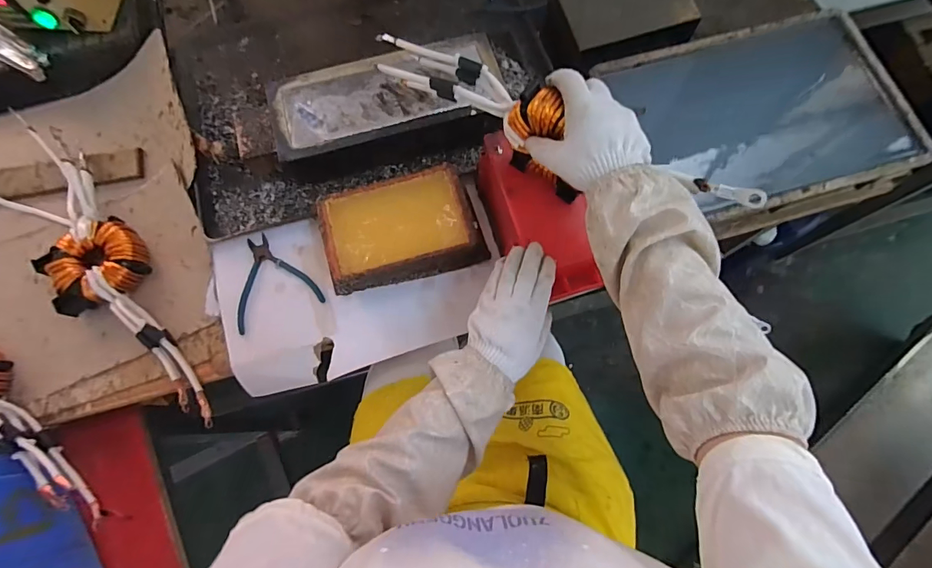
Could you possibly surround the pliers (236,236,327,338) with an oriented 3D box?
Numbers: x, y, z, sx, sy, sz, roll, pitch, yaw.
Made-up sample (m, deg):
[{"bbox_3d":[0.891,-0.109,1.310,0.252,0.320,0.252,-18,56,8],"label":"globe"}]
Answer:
[{"bbox_3d":[-0.290,-0.009,0.646,0.122,0.010,0.130,-24,74,-7],"label":"pliers"}]

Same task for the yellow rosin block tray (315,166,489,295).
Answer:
[{"bbox_3d":[-0.091,-0.081,0.636,0.218,0.074,0.141,-16,73,-4],"label":"yellow rosin block tray"}]

